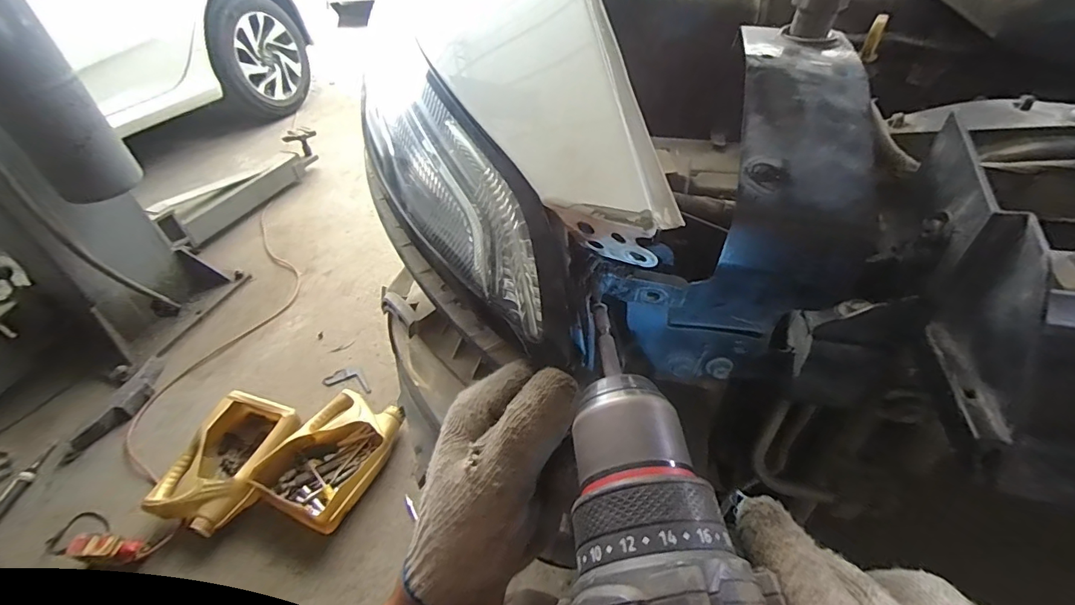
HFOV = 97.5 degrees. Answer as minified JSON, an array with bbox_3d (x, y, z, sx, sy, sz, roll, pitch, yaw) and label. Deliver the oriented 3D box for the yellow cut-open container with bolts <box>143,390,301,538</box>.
[{"bbox_3d":[-0.704,0.364,1.080,0.206,0.129,0.287,15,47,19],"label":"yellow cut-open container with bolts"}]

